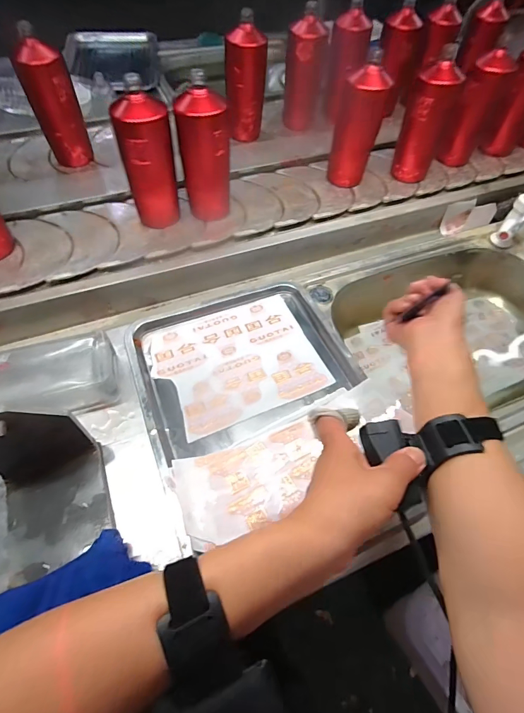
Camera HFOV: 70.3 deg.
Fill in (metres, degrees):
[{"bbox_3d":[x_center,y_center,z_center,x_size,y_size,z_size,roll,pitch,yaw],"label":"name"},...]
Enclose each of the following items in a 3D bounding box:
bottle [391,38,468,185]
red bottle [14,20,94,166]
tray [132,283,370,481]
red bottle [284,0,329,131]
[{"bbox_3d":[0.310,-0.448,0.705,0.081,0.196,0.068,24,59,11],"label":"bottle"},{"bbox_3d":[-0.383,-0.462,0.694,0.079,0.199,0.064,-19,60,-15],"label":"red bottle"},{"bbox_3d":[-0.031,-0.001,0.522,0.281,0.025,0.222,-22,59,-14],"label":"tray"},{"bbox_3d":[0.091,-0.625,0.815,0.083,0.200,0.096,8,58,-1],"label":"red bottle"}]

